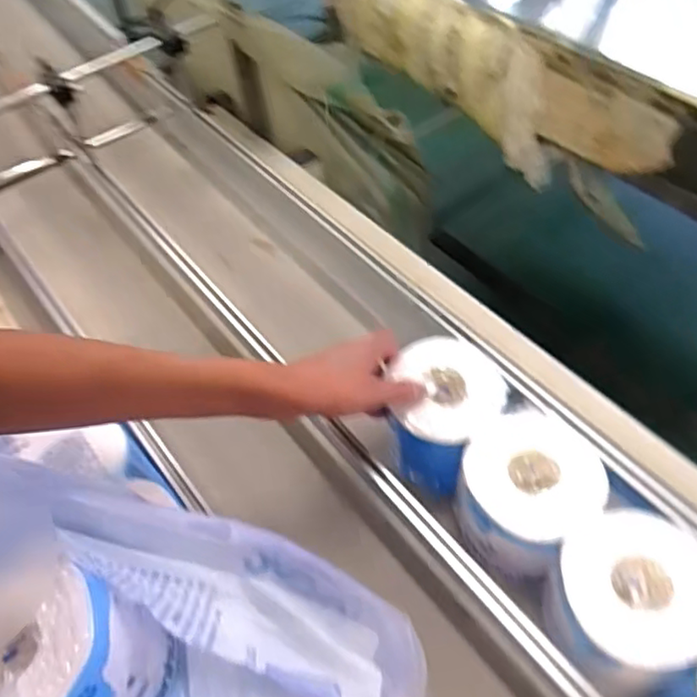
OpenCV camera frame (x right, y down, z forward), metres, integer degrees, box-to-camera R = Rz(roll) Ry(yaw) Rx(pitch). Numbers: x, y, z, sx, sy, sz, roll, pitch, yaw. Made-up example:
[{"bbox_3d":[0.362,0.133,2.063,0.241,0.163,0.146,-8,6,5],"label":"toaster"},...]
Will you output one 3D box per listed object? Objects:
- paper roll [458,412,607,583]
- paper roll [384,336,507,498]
[{"bbox_3d":[0.157,0.131,0.573,0.112,0.096,0.115,-2,53,3],"label":"paper roll"},{"bbox_3d":[0.096,0.059,0.644,0.103,0.104,0.132,15,55,15],"label":"paper roll"}]

